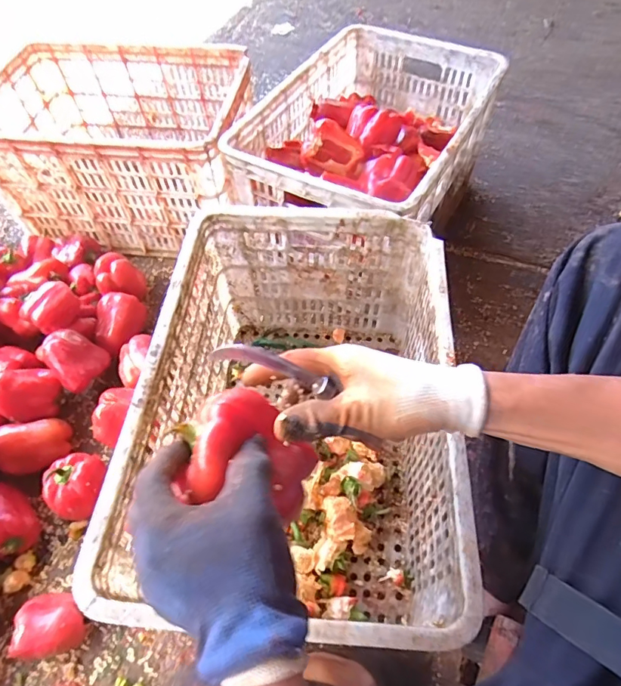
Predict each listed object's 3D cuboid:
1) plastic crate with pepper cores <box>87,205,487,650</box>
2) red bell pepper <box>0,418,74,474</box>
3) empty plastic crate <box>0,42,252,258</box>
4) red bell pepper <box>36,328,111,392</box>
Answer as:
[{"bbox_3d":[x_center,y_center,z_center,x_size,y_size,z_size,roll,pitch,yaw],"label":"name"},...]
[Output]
[{"bbox_3d":[-0.013,0.098,0.608,0.341,0.277,0.499,2,56,3],"label":"plastic crate with pepper cores"},{"bbox_3d":[-0.434,0.159,0.706,0.102,0.066,0.073,-9,90,-36],"label":"red bell pepper"},{"bbox_3d":[-0.369,-0.395,0.925,0.486,0.254,0.300,5,56,5],"label":"empty plastic crate"},{"bbox_3d":[-0.392,0.021,0.747,0.091,0.062,0.082,38,65,23],"label":"red bell pepper"}]

